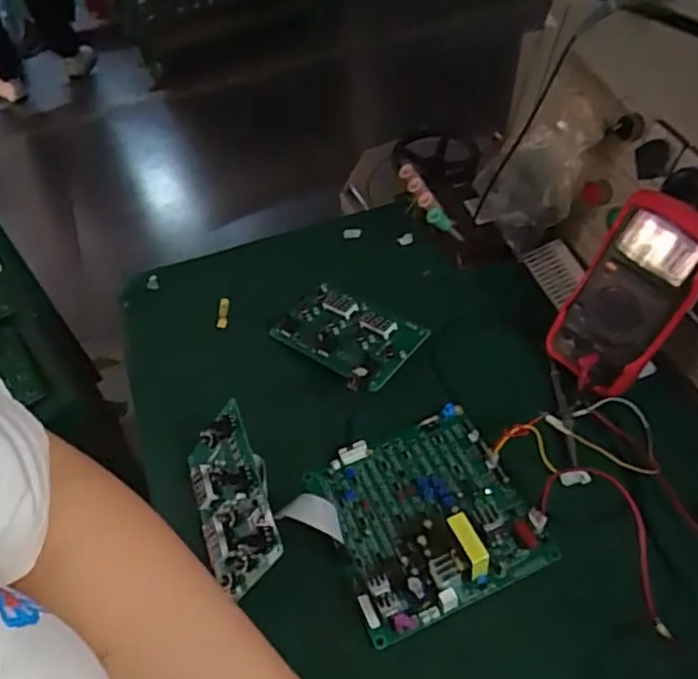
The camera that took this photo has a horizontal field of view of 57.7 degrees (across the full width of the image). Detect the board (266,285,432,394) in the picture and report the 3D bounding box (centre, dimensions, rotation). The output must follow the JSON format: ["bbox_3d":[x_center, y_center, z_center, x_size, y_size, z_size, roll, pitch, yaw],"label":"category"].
[{"bbox_3d":[-0.006,-0.006,0.714,0.162,0.029,0.098,28,58,27],"label":"board"}]

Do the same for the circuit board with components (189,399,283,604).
[{"bbox_3d":[-0.111,0.147,0.582,0.086,0.022,0.157,-44,49,23],"label":"circuit board with components"}]

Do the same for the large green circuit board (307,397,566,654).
[{"bbox_3d":[0.067,0.151,0.578,0.176,0.050,0.179,-21,50,-11],"label":"large green circuit board"}]

